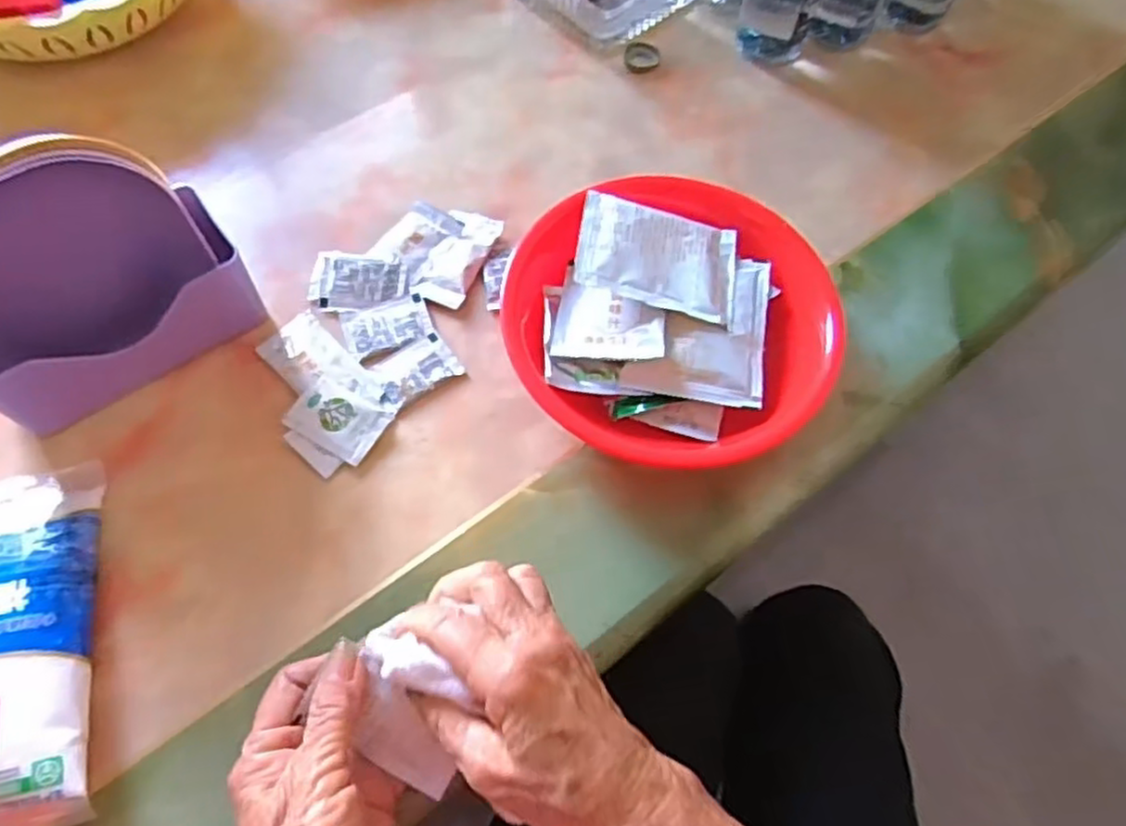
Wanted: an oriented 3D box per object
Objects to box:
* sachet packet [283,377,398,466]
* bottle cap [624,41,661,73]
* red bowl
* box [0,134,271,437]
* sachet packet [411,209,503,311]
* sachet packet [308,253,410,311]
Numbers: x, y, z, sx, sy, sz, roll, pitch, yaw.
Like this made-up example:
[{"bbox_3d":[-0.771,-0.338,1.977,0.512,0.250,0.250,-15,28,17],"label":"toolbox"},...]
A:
[{"bbox_3d":[-0.125,0.002,0.413,0.050,0.008,0.040,27,66,11],"label":"sachet packet"},{"bbox_3d":[0.060,-0.271,0.559,0.028,0.007,0.029,1,64,-2],"label":"bottle cap"},{"bbox_3d":[0.061,-0.056,0.432,0.182,0.047,0.181,1,64,-2],"label":"red bowl"},{"bbox_3d":[-0.238,-0.063,0.367,0.136,0.120,0.063,-37,70,-18],"label":"box"},{"bbox_3d":[-0.067,-0.099,0.467,0.034,0.009,0.069,21,65,8],"label":"sachet packet"},{"bbox_3d":[-0.125,-0.079,0.453,0.056,0.008,0.037,4,64,0],"label":"sachet packet"}]

